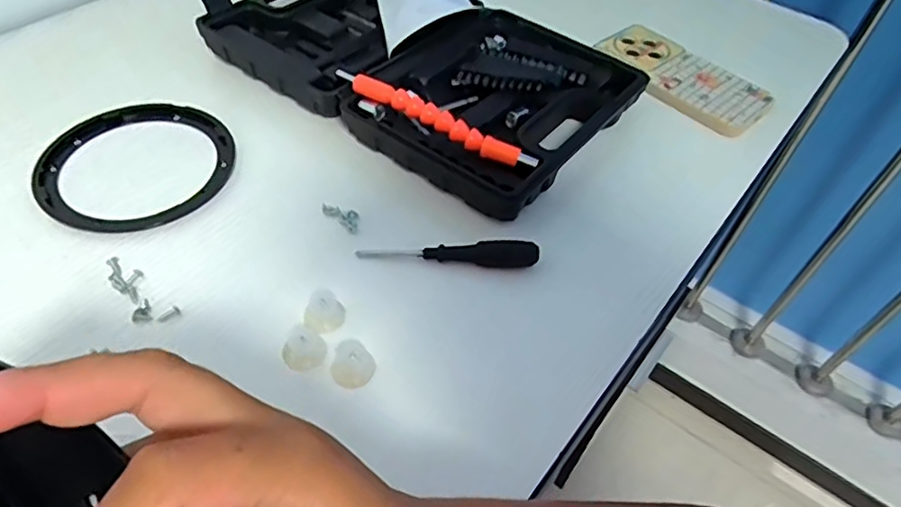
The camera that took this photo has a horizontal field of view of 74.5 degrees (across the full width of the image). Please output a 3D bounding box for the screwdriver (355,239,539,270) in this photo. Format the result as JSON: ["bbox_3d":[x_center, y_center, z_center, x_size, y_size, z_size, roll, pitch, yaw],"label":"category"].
[{"bbox_3d":[-0.002,-0.003,0.388,0.115,0.017,0.013,5,48,-1],"label":"screwdriver"}]

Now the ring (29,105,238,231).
[{"bbox_3d":[-0.226,-0.066,0.428,0.132,0.007,0.127,3,48,-3],"label":"ring"}]

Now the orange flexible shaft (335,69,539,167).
[{"bbox_3d":[-0.014,-0.098,0.430,0.161,0.020,0.014,26,51,17],"label":"orange flexible shaft"}]

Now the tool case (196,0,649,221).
[{"bbox_3d":[-0.034,-0.173,0.507,0.353,0.050,0.215,32,53,21],"label":"tool case"}]

